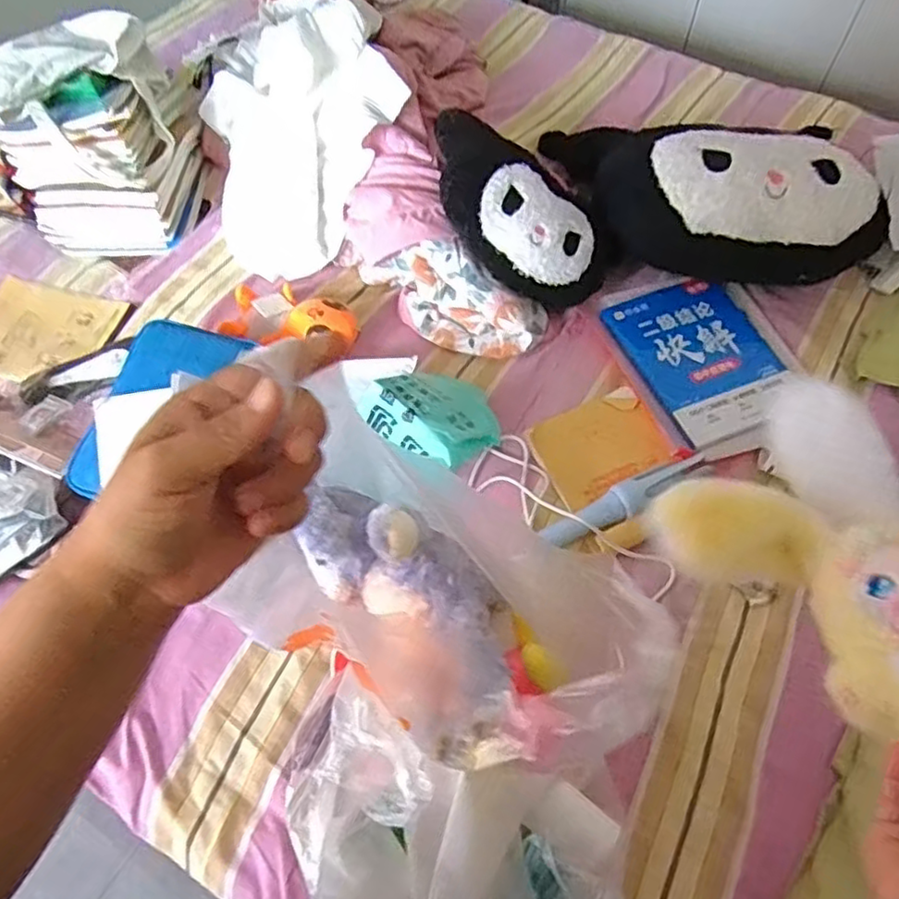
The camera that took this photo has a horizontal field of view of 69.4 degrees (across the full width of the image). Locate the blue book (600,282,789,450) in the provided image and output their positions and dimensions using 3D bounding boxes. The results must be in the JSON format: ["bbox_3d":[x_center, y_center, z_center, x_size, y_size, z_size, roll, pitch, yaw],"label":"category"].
[{"bbox_3d":[0.408,-0.144,1.026,0.232,0.019,0.281,-19,61,-11],"label":"blue book"}]

